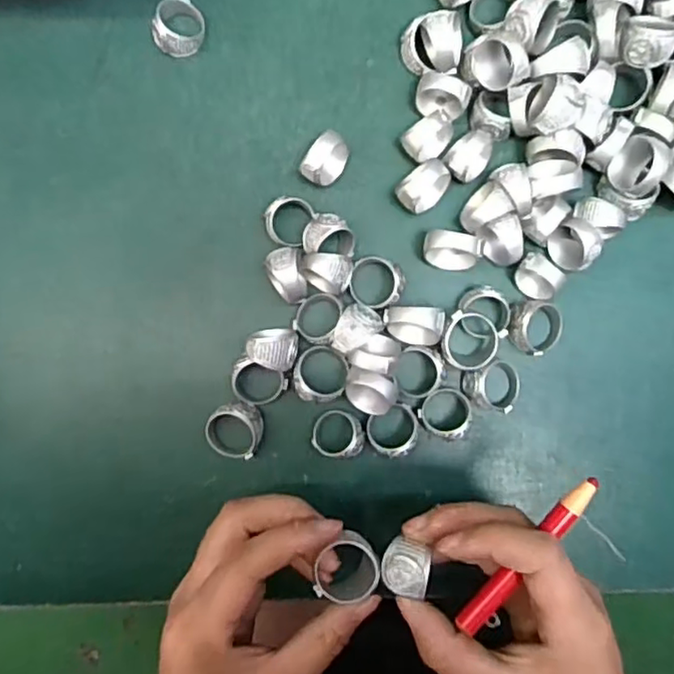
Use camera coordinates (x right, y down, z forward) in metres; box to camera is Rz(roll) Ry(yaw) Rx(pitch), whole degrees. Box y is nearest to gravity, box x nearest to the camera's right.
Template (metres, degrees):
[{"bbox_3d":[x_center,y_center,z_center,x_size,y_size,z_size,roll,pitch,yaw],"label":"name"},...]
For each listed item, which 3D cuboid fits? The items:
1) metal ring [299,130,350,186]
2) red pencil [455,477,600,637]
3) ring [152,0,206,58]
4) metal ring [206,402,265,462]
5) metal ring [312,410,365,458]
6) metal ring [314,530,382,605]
[{"bbox_3d":[-0.005,-0.085,0.304,0.015,0.022,0.027,38,89,0],"label":"metal ring"},{"bbox_3d":[0.072,0.081,0.237,0.008,0.006,0.073,41,91,-1],"label":"red pencil"},{"bbox_3d":[-0.077,-0.151,0.311,0.027,0.018,0.024,-35,90,-1],"label":"ring"},{"bbox_3d":[-0.049,0.044,0.302,0.026,0.016,0.026,0,89,-1],"label":"metal ring"},{"bbox_3d":[0.001,0.047,0.302,0.025,0.016,0.021,2,89,-1],"label":"metal ring"},{"bbox_3d":[0.004,0.092,0.253,0.026,0.010,0.025,0,90,-1],"label":"metal ring"}]

